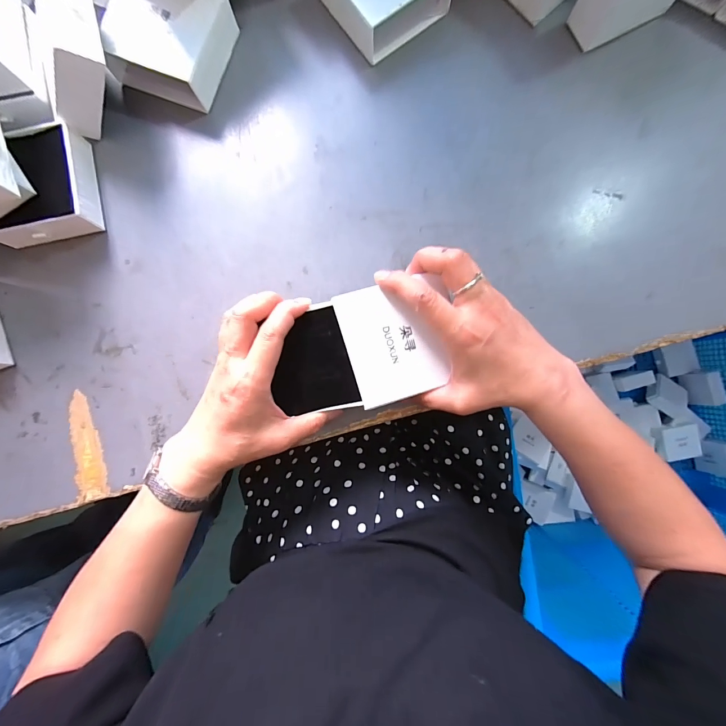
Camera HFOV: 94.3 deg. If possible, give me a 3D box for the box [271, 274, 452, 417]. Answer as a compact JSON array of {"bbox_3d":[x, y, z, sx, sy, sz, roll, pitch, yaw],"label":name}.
[{"bbox_3d":[-0.006,-0.009,0.276,0.133,0.028,0.089,-16,101,2],"label":"box"}]

